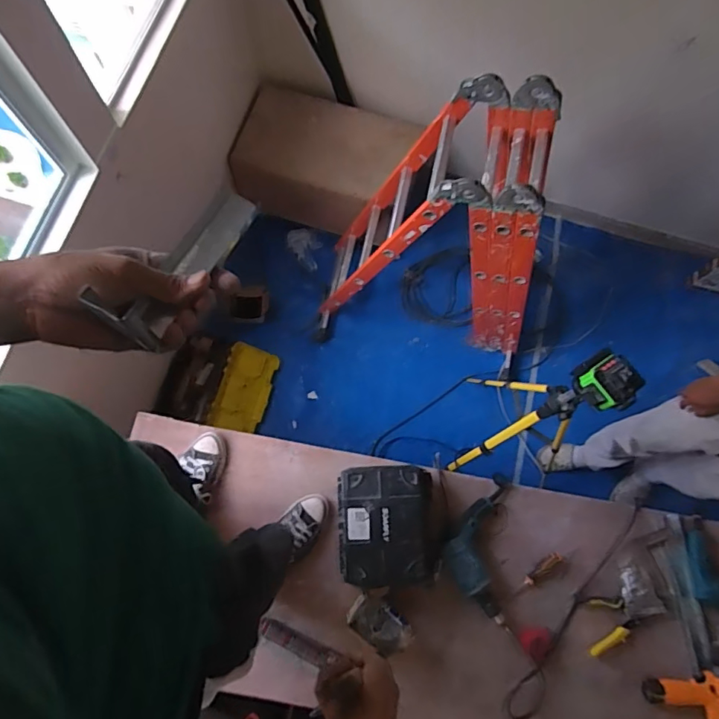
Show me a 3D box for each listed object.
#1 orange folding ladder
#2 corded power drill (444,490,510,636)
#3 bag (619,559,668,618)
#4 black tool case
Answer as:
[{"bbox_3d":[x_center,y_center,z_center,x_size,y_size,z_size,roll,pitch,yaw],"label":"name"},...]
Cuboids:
[{"bbox_3d":[0.283,-0.383,1.726,0.808,1.108,0.383,12,74,2],"label":"orange folding ladder"},{"bbox_3d":[0.285,0.482,1.269,0.157,0.056,0.317,2,74,-1],"label":"corded power drill"},{"bbox_3d":[0.714,0.586,1.312,0.090,0.018,0.133,-10,74,-5],"label":"bag"},{"bbox_3d":[0.074,0.419,1.289,0.249,0.150,0.279,-2,74,-2],"label":"black tool case"}]

